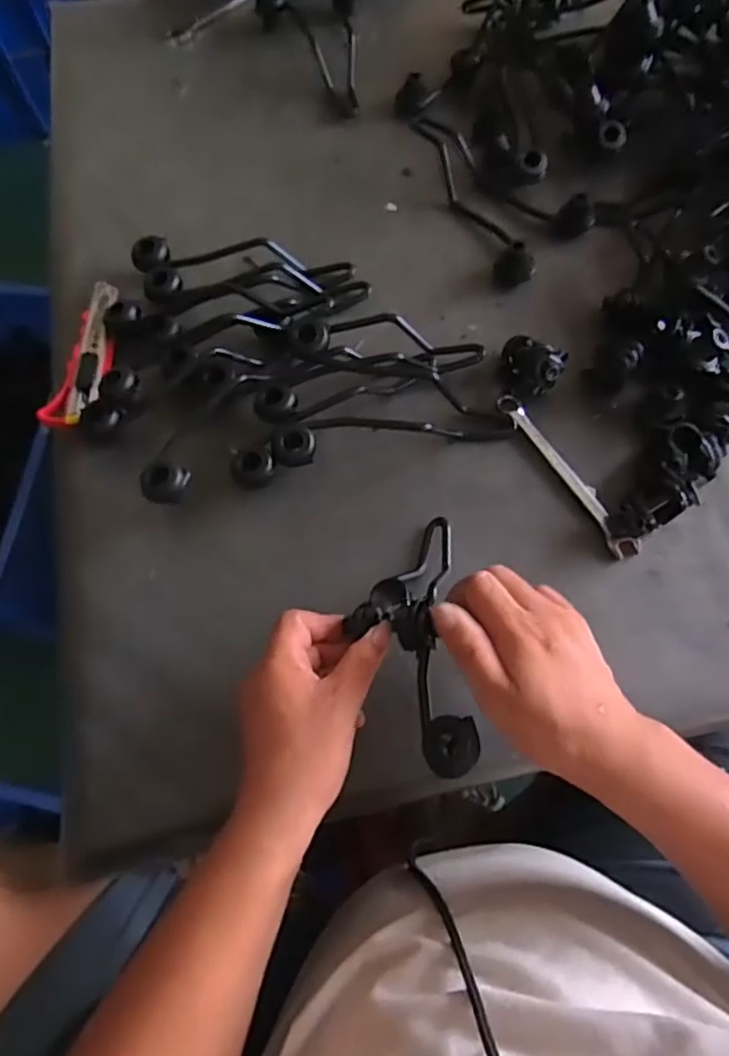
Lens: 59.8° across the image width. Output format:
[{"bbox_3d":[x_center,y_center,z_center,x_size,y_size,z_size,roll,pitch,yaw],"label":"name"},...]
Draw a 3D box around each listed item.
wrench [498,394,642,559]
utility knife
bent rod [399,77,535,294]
[{"bbox_3d":[0.163,-0.045,0.517,0.022,0.008,0.166,-33,72,-9],"label":"wrench"},{"bbox_3d":[-0.236,-0.153,0.547,0.034,0.023,0.152,6,71,4],"label":"utility knife"},{"bbox_3d":[0.091,-0.349,0.613,0.047,0.035,0.261,-24,71,-6],"label":"bent rod"}]

